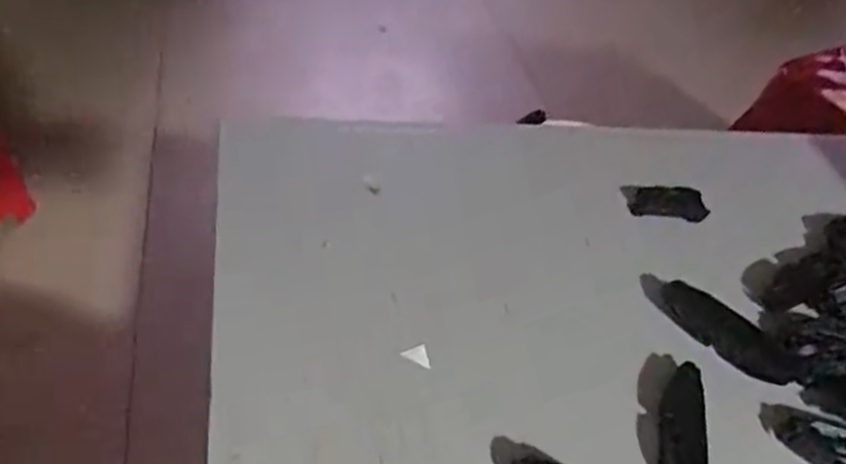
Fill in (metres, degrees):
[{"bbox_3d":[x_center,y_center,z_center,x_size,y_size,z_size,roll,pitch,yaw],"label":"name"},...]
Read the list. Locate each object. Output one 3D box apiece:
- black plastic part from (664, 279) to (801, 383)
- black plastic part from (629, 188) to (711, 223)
[{"bbox_3d":[0.157,0.051,0.387,0.073,0.013,0.024,33,45,23],"label":"black plastic part"},{"bbox_3d":[0.154,-0.018,0.476,0.047,0.004,0.023,1,66,-5],"label":"black plastic part"}]

